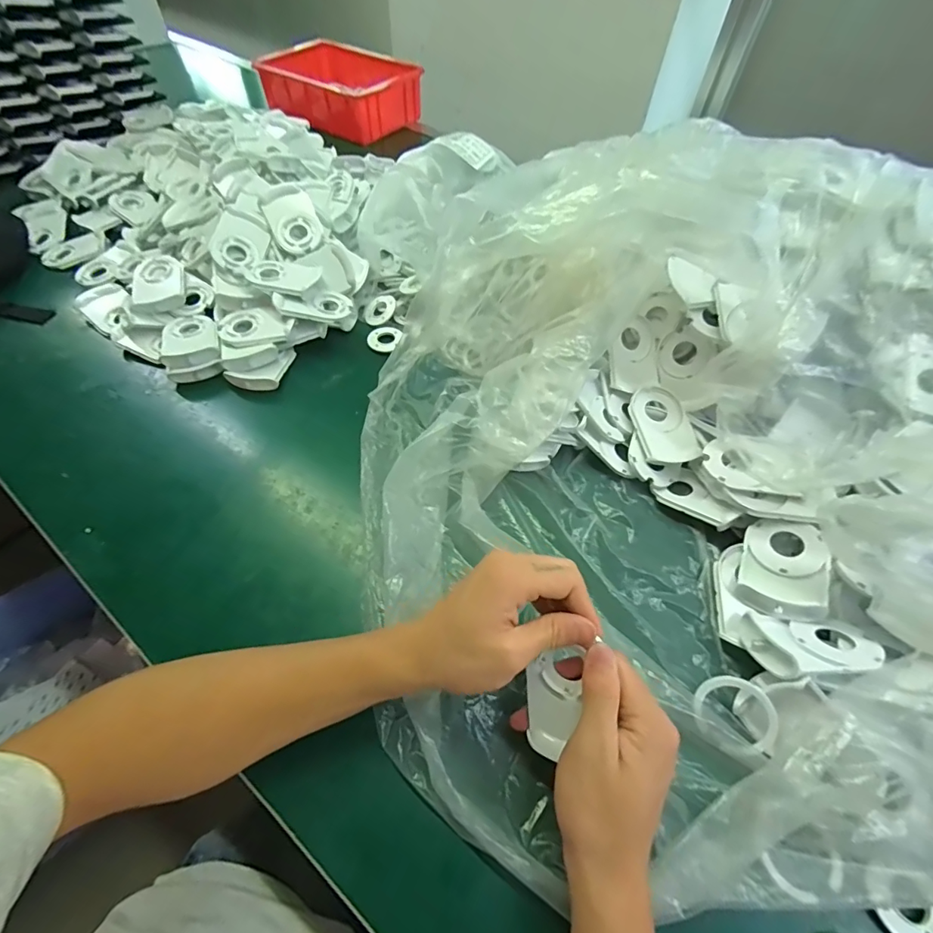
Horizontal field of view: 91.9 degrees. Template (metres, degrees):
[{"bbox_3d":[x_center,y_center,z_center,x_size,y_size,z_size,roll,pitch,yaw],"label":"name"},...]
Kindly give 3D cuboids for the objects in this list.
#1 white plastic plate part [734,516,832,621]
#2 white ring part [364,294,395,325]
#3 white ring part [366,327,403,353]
[{"bbox_3d":[0.252,0.079,0.357,0.057,0.011,0.076,11,64,34],"label":"white plastic plate part"},{"bbox_3d":[-0.110,-0.199,0.573,0.044,0.006,0.036,-45,67,6],"label":"white ring part"},{"bbox_3d":[-0.102,-0.157,0.554,0.039,0.007,0.039,1,57,-1],"label":"white ring part"}]

